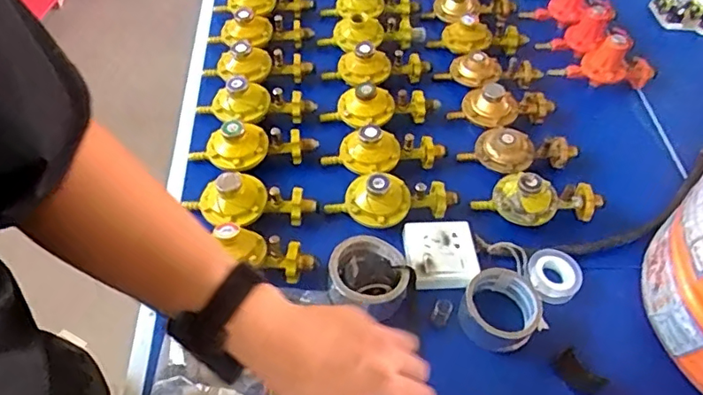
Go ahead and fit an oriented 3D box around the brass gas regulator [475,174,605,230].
[{"bbox_3d":[0.257,-0.004,0.755,0.168,0.052,0.079,-8,54,-11],"label":"brass gas regulator"}]

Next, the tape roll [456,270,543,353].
[{"bbox_3d":[0.174,0.131,0.651,0.085,0.038,0.089,3,52,-3],"label":"tape roll"}]

